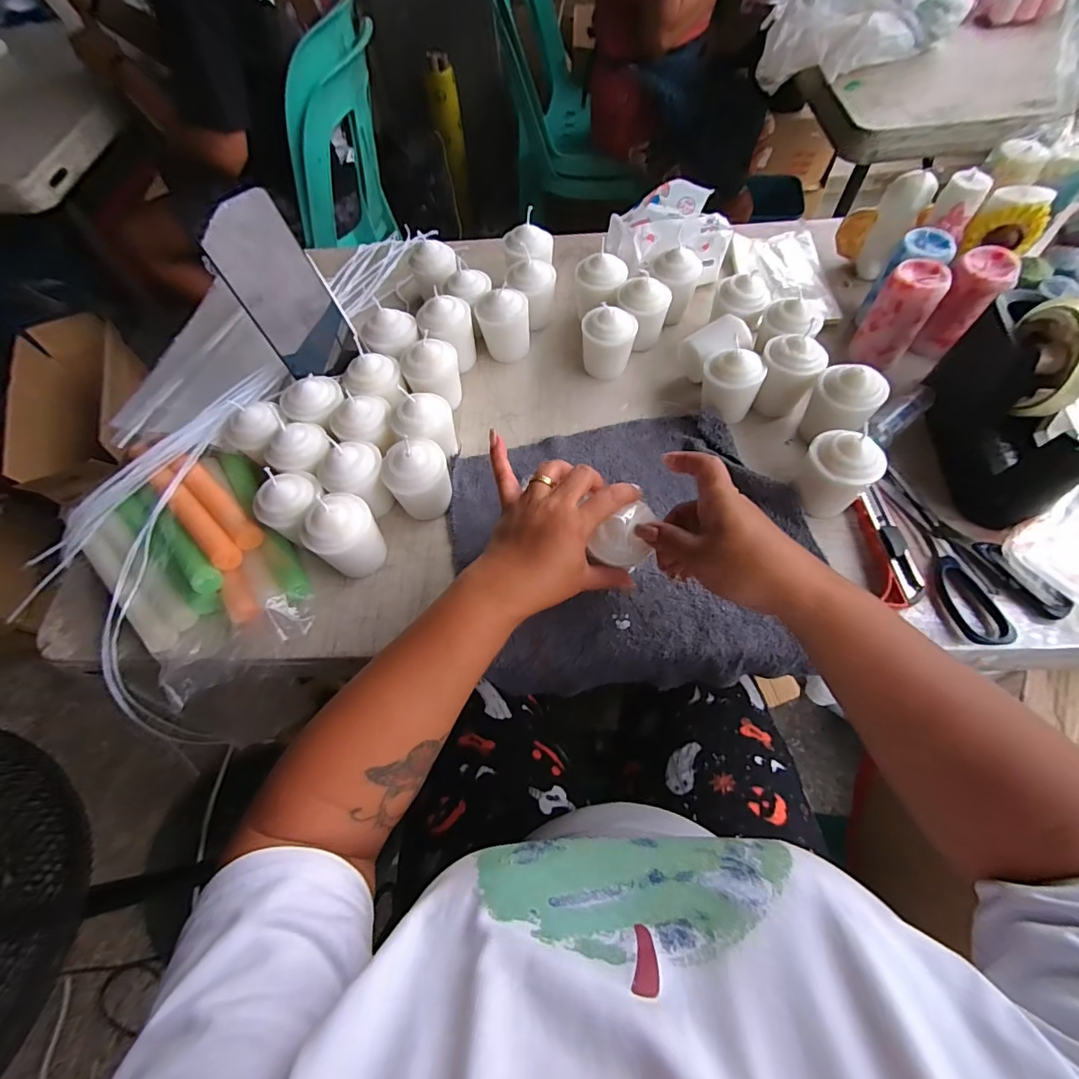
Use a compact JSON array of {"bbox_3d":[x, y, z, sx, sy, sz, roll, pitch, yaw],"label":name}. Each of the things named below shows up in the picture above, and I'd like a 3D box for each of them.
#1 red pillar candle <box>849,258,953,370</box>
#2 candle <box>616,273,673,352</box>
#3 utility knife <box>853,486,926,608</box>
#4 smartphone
[{"bbox_3d":[0.365,-0.228,0.495,0.050,0.087,0.054,32,69,18],"label":"red pillar candle"},{"bbox_3d":[0.114,-0.255,0.542,0.059,0.069,0.053,-36,66,-14],"label":"candle"},{"bbox_3d":[0.297,0.003,0.412,0.030,0.017,0.116,3,63,6],"label":"utility knife"},{"bbox_3d":[-0.242,-0.233,0.463,0.075,0.158,0.013,-38,46,-15],"label":"smartphone"}]

